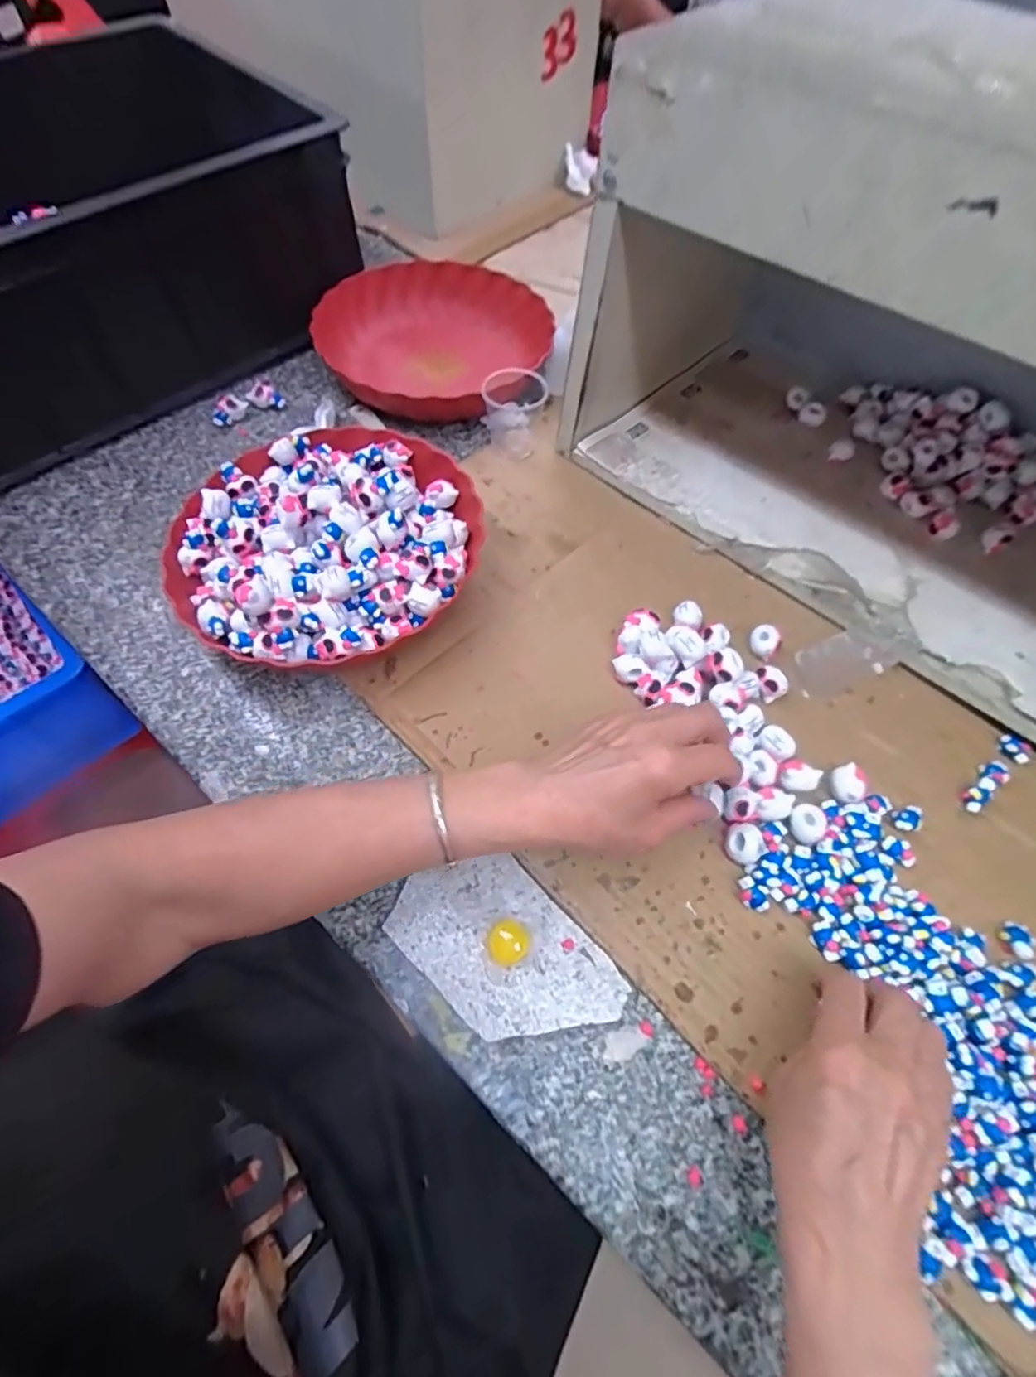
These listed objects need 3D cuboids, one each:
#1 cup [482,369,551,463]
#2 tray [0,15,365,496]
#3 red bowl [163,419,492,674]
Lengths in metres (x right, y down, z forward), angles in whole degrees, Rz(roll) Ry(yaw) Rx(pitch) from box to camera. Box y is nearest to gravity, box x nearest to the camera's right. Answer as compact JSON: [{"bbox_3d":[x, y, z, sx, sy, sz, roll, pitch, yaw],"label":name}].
[{"bbox_3d":[-0.004,-0.262,0.554,0.058,0.062,0.050,-1,61,-2],"label":"cup"},{"bbox_3d":[-0.503,-0.467,0.599,0.496,0.182,0.459,-40,69,-20],"label":"tray"},{"bbox_3d":[-0.154,-0.123,0.467,0.236,0.069,0.224,1,61,-1],"label":"red bowl"}]

